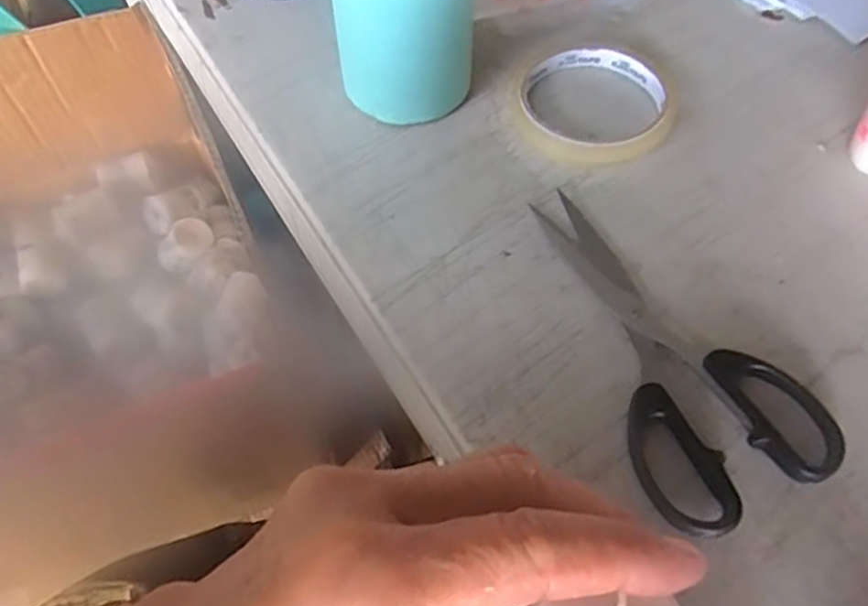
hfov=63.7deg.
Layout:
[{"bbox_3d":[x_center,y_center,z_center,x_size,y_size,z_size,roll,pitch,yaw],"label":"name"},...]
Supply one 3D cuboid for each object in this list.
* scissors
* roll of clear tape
[{"bbox_3d":[0.100,0.012,0.303,0.075,0.013,0.165,-15,58,-10],"label":"scissors"},{"bbox_3d":[0.087,-0.111,0.384,0.089,0.011,0.089,0,57,0],"label":"roll of clear tape"}]

